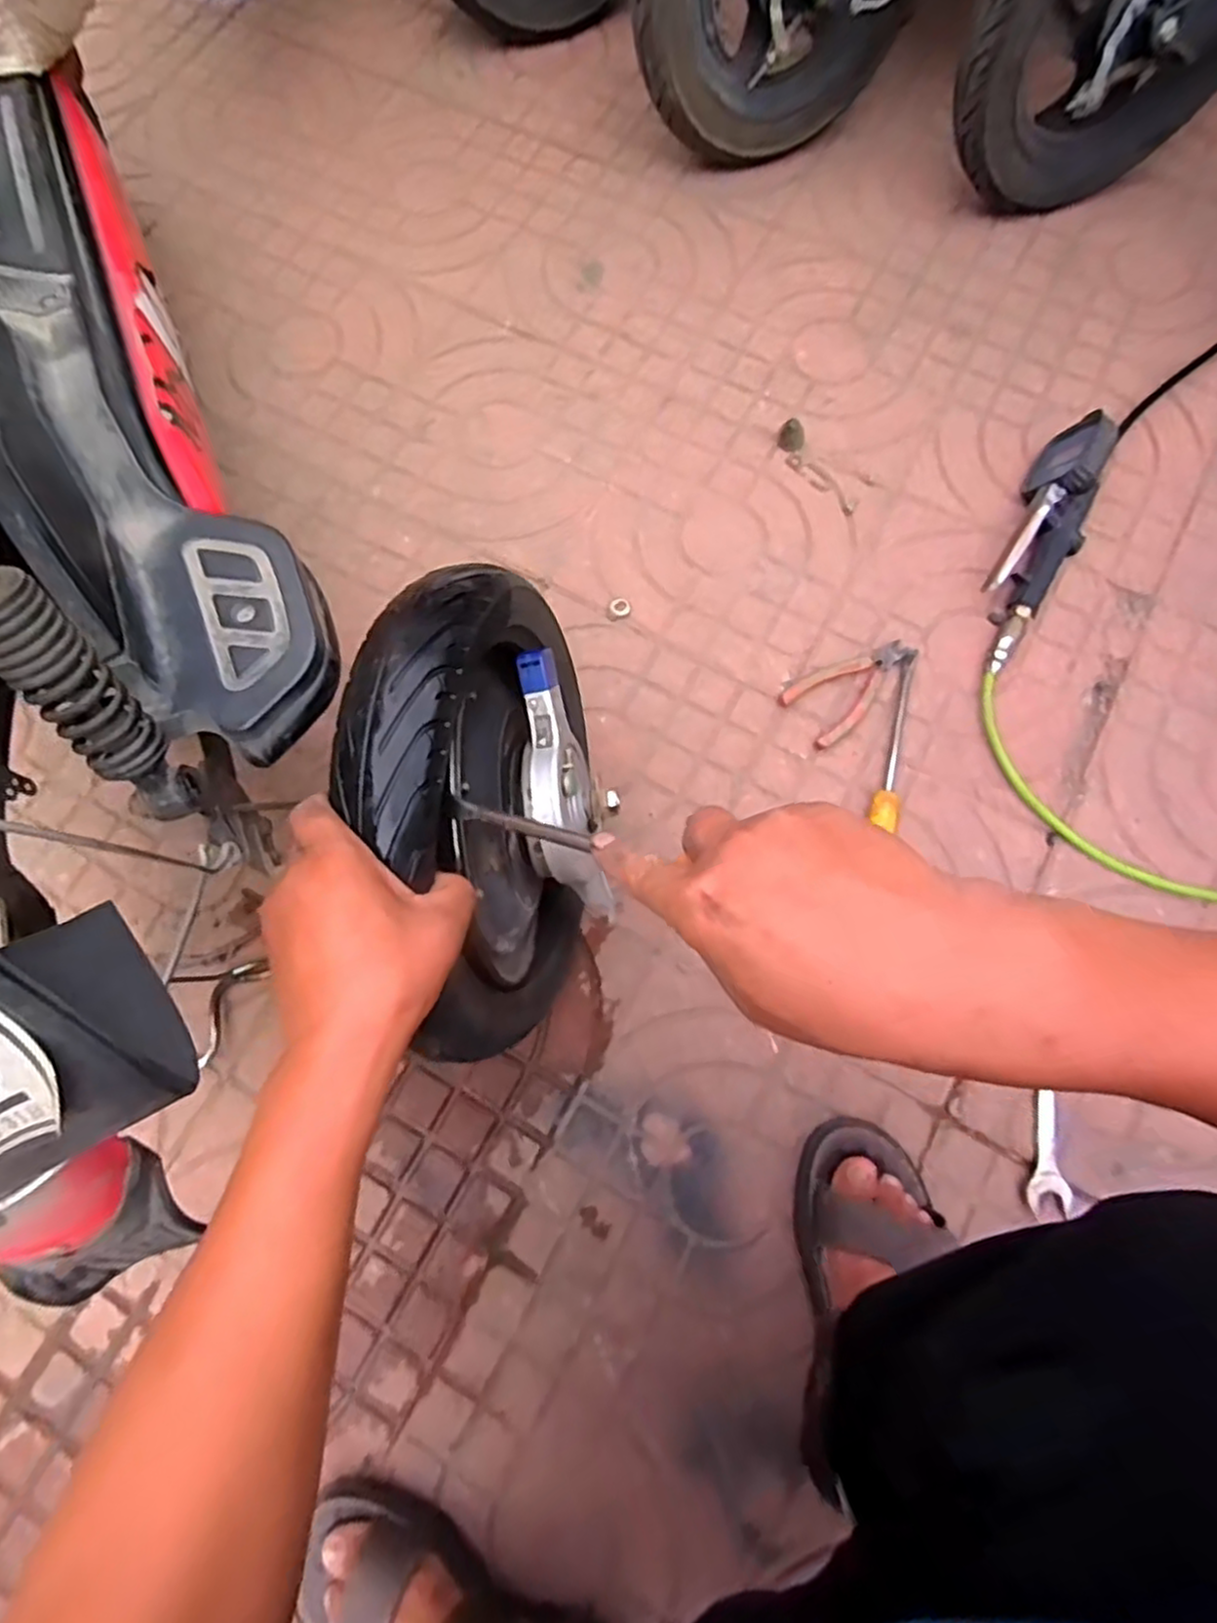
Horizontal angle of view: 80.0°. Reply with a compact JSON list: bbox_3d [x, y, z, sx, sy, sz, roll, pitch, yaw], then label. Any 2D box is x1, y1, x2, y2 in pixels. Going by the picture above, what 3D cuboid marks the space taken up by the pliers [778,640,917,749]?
[{"bbox_3d":[0.255,-0.136,0.757,0.147,0.009,0.073,-37,77,-9],"label":"pliers"}]

